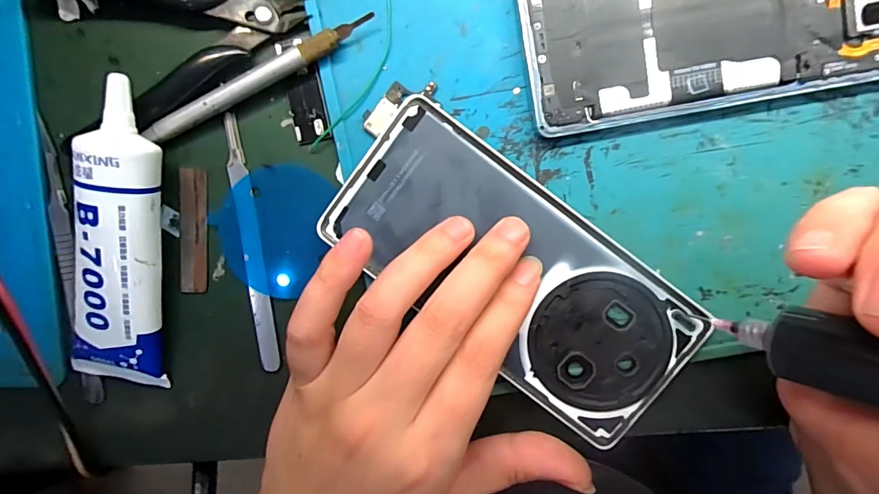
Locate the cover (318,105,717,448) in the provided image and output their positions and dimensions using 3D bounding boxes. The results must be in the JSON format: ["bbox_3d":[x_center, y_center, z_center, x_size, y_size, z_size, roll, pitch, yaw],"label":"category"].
[{"bbox_3d":[0.032,0.010,0.188,0.161,0.007,0.075,40,98,-1],"label":"cover"}]

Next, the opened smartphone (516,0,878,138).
[{"bbox_3d":[0.114,-0.094,0.171,0.160,0.008,0.074,-9,95,6],"label":"opened smartphone"}]

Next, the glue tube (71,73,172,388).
[{"bbox_3d":[-0.140,-0.001,0.186,0.040,0.033,0.134,8,96,4],"label":"glue tube"}]

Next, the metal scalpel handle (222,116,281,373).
[{"bbox_3d":[-0.086,0.000,0.197,0.009,0.004,0.116,-7,95,6],"label":"metal scalpel handle"}]

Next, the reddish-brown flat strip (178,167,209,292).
[{"bbox_3d":[-0.113,-0.007,0.198,0.014,0.004,0.056,3,96,5],"label":"reddish-brown flat strip"}]

